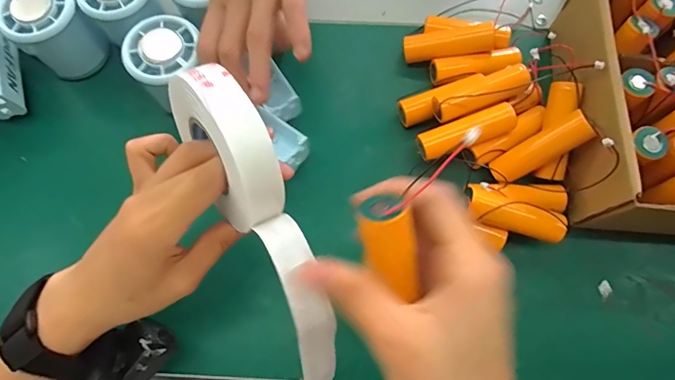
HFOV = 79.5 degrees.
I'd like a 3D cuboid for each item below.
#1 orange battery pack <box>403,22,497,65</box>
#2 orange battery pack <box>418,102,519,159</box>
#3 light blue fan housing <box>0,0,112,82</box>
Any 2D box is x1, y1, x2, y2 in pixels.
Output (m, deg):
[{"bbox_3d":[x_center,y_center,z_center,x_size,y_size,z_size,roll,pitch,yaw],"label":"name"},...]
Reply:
[{"bbox_3d":[0.092,-0.122,0.335,0.071,0.014,0.021,-4,70,16],"label":"orange battery pack"},{"bbox_3d":[0.096,-0.044,0.303,0.073,0.018,0.020,-19,72,-6],"label":"orange battery pack"},{"bbox_3d":[-0.231,-0.128,0.336,0.050,0.070,0.055,42,76,13],"label":"light blue fan housing"}]

